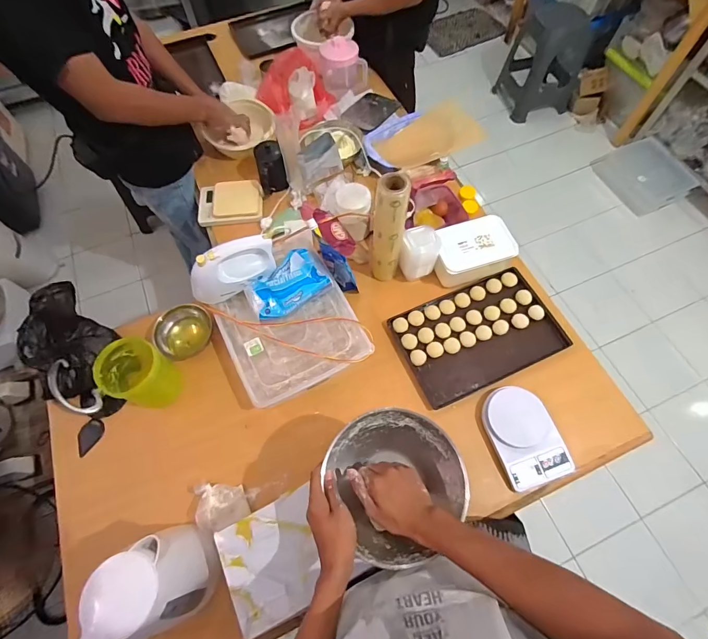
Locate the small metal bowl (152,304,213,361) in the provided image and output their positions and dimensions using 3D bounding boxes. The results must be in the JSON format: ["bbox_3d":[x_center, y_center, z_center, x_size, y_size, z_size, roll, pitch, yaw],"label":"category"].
[{"bbox_3d":[-0.392,0.028,0.874,0.109,0.051,0.126,38,71,17],"label":"small metal bowl"}]

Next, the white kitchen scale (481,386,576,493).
[{"bbox_3d":[0.355,0.237,0.782,0.131,0.034,0.193,-18,66,-7],"label":"white kitchen scale"}]

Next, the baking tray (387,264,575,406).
[{"bbox_3d":[0.292,0.033,0.905,0.360,0.038,0.237,-22,74,-10],"label":"baking tray"}]

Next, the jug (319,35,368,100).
[{"bbox_3d":[-0.034,-0.797,1.204,0.143,0.142,0.120,-12,66,-5],"label":"jug"}]

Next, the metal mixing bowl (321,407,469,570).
[{"bbox_3d":[0.070,0.255,0.606,0.191,0.076,0.212,-26,67,-11],"label":"metal mixing bowl"}]

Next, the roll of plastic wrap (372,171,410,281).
[{"bbox_3d":[0.076,-0.191,0.841,0.069,0.292,0.061,6,65,4],"label":"roll of plastic wrap"}]

